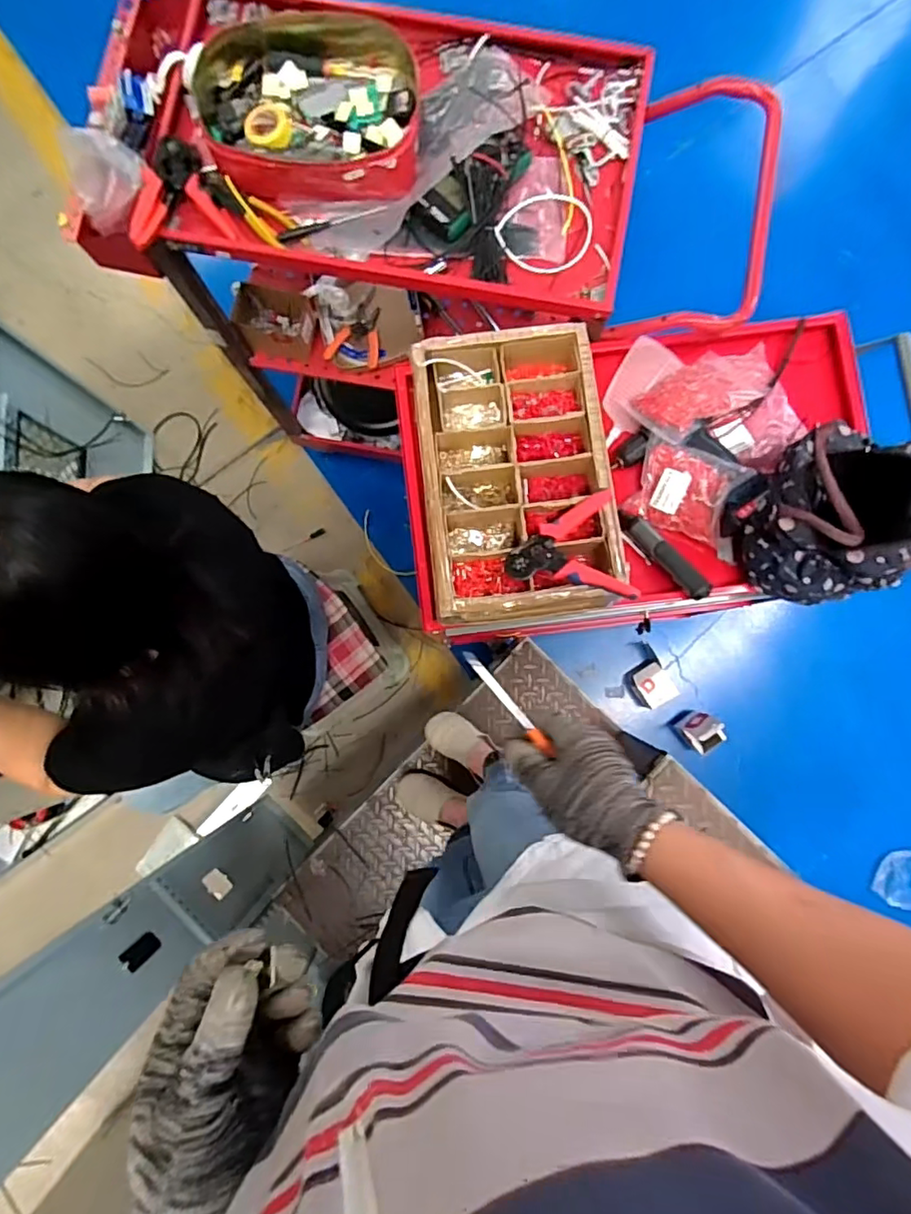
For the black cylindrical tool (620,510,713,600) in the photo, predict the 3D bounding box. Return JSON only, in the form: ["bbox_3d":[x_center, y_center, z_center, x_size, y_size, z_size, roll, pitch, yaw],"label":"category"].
[{"bbox_3d":[0.313,-0.083,0.874,0.031,0.025,0.179,-38,67,0],"label":"black cylindrical tool"}]

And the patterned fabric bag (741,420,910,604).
[{"bbox_3d":[0.514,-0.125,0.788,0.205,0.163,0.211,-10,85,-1],"label":"patterned fabric bag"}]

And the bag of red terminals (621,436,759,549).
[{"bbox_3d":[0.349,-0.177,0.881,0.147,0.040,0.121,25,107,11],"label":"bag of red terminals"}]

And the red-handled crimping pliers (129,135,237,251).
[{"bbox_3d":[-0.414,-0.601,0.850,0.136,0.040,0.166,-17,85,-1],"label":"red-handled crimping pliers"}]

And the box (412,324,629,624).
[{"bbox_3d":[0.073,-0.193,0.830,0.267,0.110,0.394,-7,85,0],"label":"box"}]

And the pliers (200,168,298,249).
[{"bbox_3d":[-0.307,-0.587,0.846,0.145,0.016,0.045,33,89,-8],"label":"pliers"}]

